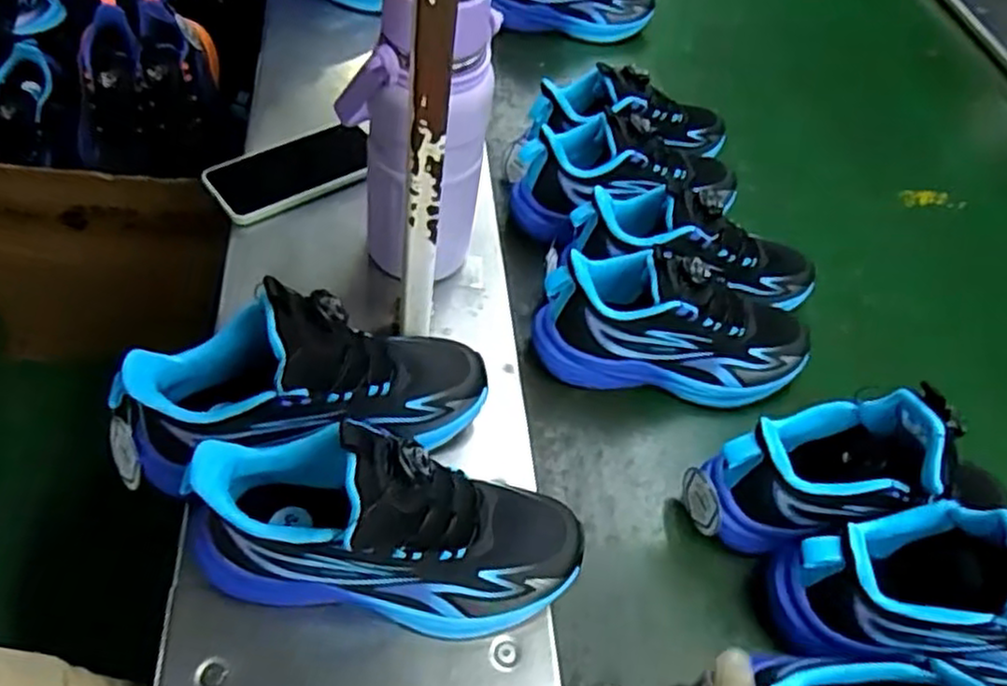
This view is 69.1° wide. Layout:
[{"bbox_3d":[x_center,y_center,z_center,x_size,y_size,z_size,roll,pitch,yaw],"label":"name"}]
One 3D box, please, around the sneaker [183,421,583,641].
[{"bbox_3d":[-0.068,0.102,0.428,0.229,0.128,0.083,9,51,2],"label":"sneaker"}]

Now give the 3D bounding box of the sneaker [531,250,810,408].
[{"bbox_3d":[0.143,-0.017,0.593,0.225,0.104,0.089,-2,52,-7],"label":"sneaker"}]

